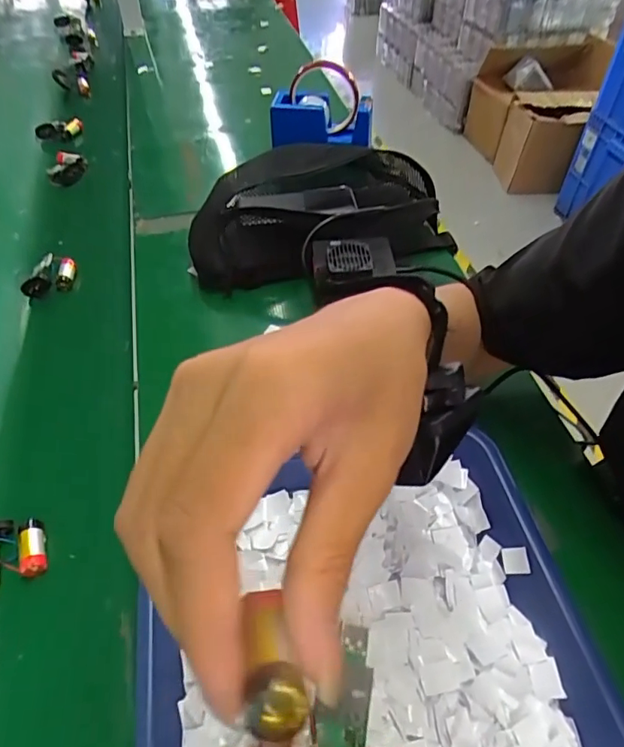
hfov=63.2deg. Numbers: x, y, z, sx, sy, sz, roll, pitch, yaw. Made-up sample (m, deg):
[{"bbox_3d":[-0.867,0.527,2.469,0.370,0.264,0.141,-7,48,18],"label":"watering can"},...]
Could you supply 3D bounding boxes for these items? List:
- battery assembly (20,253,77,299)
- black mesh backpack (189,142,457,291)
[{"bbox_3d":[-0.276,-0.103,0.531,0.053,0.031,0.029,-13,52,-12],"label":"battery assembly"},{"bbox_3d":[0.009,-0.185,0.566,0.293,0.081,0.170,-13,52,-12],"label":"black mesh backpack"}]

